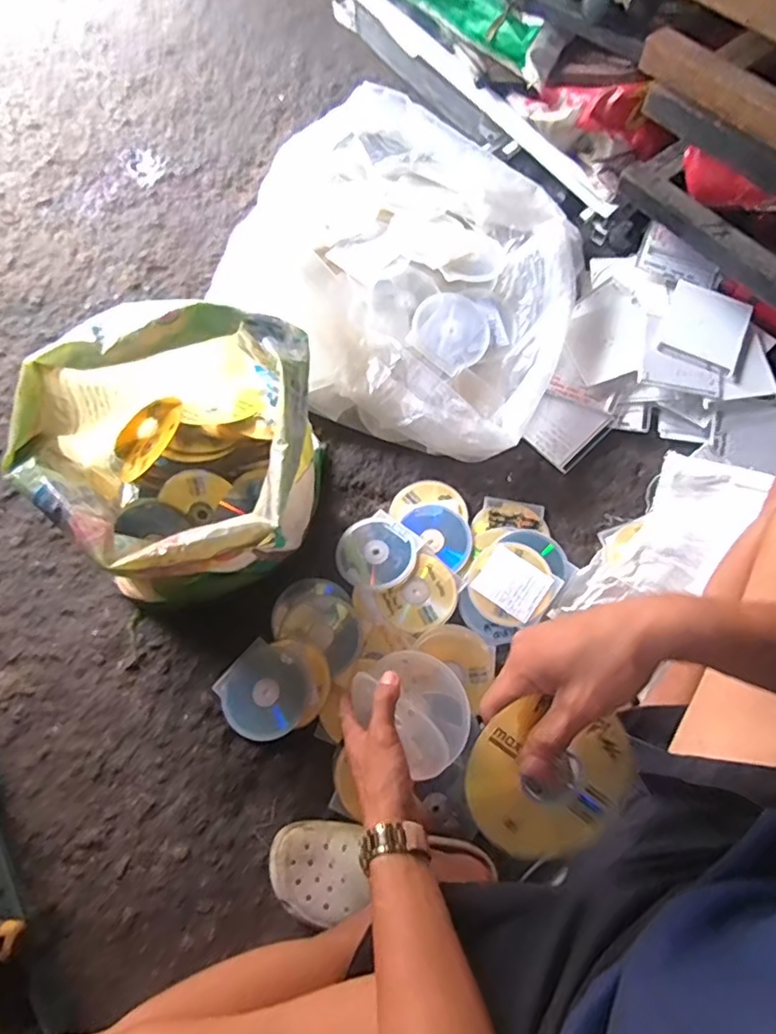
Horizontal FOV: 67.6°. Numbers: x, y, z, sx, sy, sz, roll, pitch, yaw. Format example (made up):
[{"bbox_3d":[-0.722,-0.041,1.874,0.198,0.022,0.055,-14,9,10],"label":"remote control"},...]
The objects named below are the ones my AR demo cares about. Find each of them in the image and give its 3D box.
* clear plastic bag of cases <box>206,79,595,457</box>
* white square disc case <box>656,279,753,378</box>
[{"bbox_3d":[0.027,-0.392,0.937,0.545,0.173,0.483,23,70,8],"label":"clear plastic bag of cases"},{"bbox_3d":[0.516,-0.308,0.942,0.126,0.017,0.156,23,70,8],"label":"white square disc case"}]

